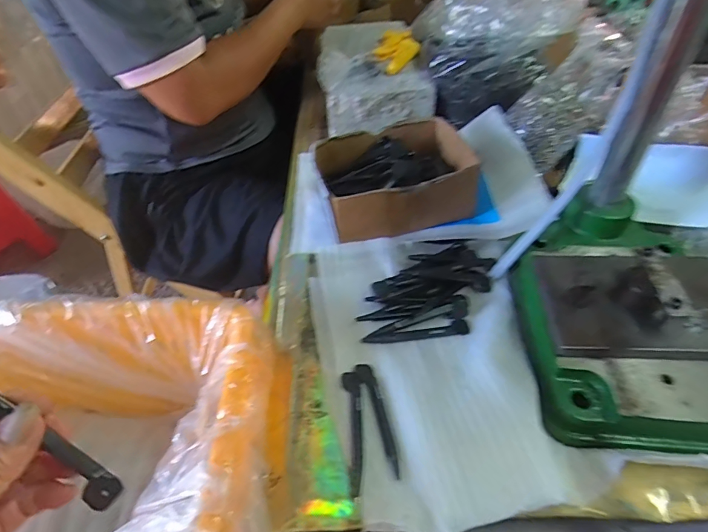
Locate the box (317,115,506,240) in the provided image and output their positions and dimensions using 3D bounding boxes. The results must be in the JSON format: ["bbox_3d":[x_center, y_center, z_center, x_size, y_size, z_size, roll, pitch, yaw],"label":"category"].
[{"bbox_3d":[0.055,-0.102,0.509,0.187,0.067,0.133,-10,47,-6],"label":"box"}]

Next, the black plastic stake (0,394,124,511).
[{"bbox_3d":[-0.157,0.087,0.222,0.006,0.097,0.016,-21,24,50],"label":"black plastic stake"}]

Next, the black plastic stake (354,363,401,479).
[{"bbox_3d":[0.020,0.116,0.349,0.014,0.005,0.096,-13,47,-10],"label":"black plastic stake"}]

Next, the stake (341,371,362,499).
[{"bbox_3d":[-0.001,0.124,0.342,0.015,0.004,0.097,-2,46,1],"label":"stake"}]

